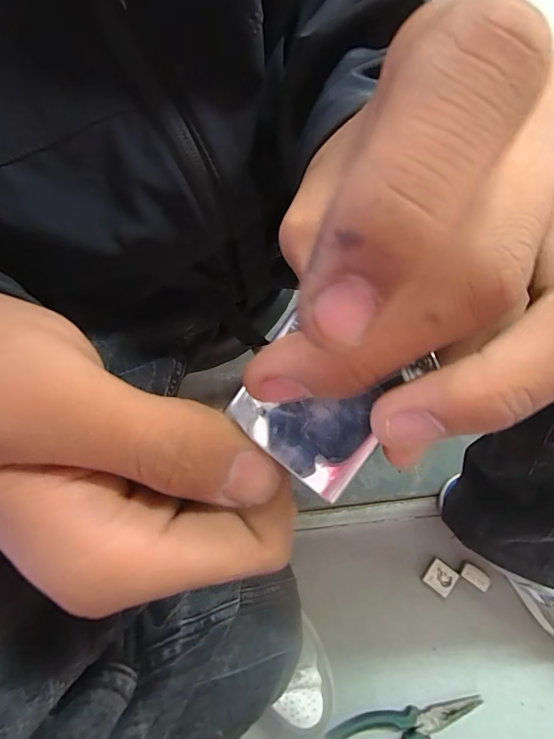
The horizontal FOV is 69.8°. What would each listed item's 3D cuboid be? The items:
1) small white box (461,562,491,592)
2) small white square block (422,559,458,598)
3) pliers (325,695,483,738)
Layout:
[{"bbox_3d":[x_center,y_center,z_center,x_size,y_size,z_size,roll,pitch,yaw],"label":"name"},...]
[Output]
[{"bbox_3d":[0.268,0.280,0.538,0.036,0.012,0.021,34,74,11],"label":"small white box"},{"bbox_3d":[0.222,0.284,0.542,0.038,0.008,0.036,35,74,12],"label":"small white square block"},{"bbox_3d":[0.162,0.453,0.485,0.188,0.012,0.068,-11,71,-4],"label":"pliers"}]

